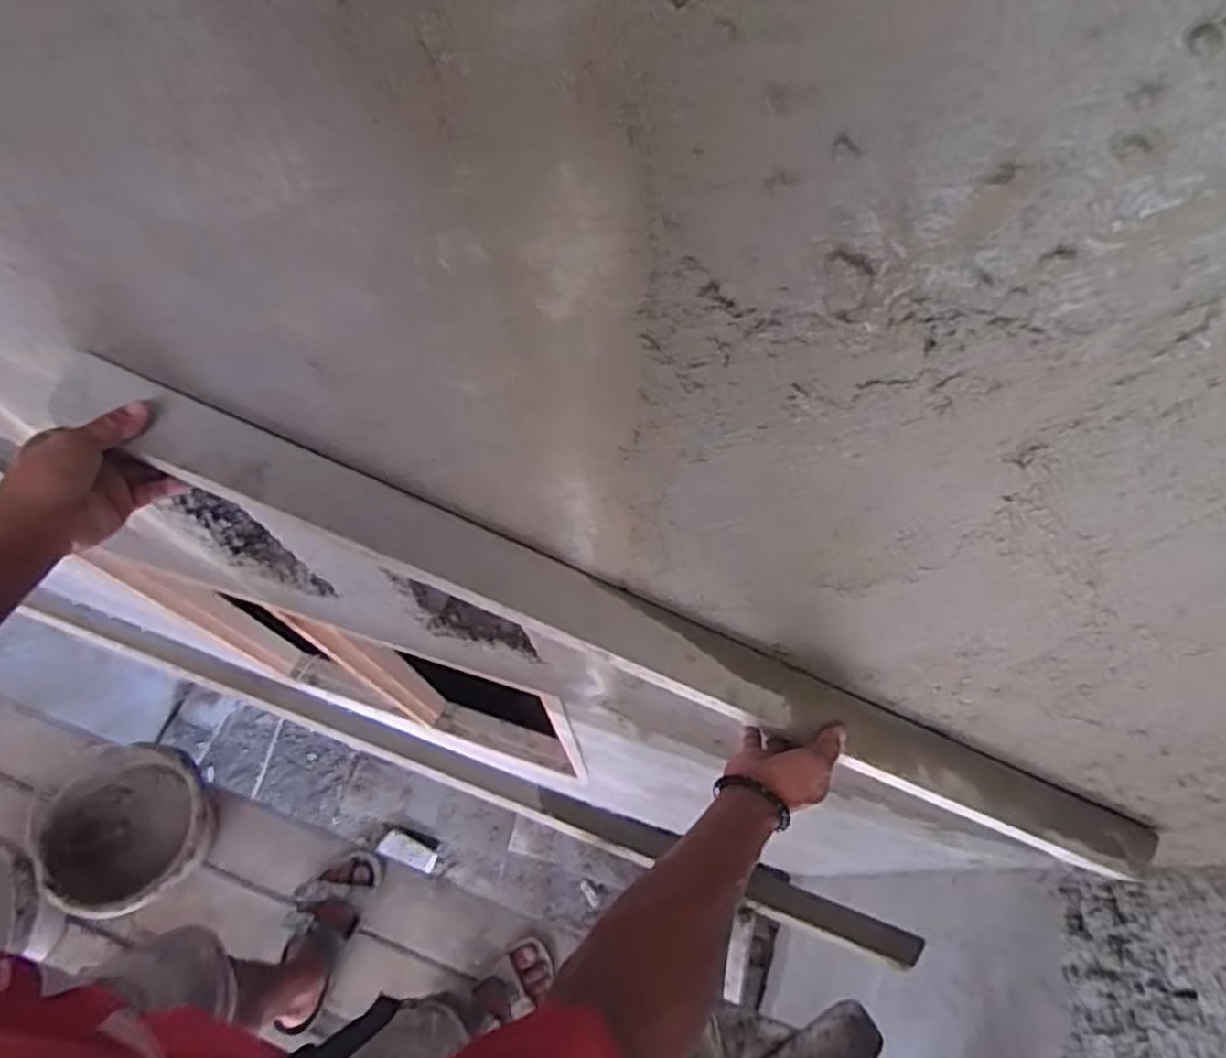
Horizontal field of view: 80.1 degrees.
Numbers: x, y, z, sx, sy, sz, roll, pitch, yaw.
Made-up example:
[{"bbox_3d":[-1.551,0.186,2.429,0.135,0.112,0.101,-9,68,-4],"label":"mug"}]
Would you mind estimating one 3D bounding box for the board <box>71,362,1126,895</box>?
[{"bbox_3d":[0.052,0.115,0.651,1.038,0.034,0.065,25,66,-11],"label":"board"}]

